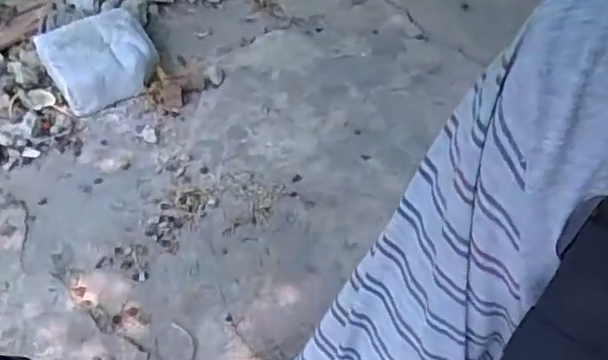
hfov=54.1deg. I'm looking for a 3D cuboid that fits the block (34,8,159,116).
[{"bbox_3d":[-0.443,-0.269,1.313,0.226,0.098,0.206,-28,56,-23],"label":"block"}]

